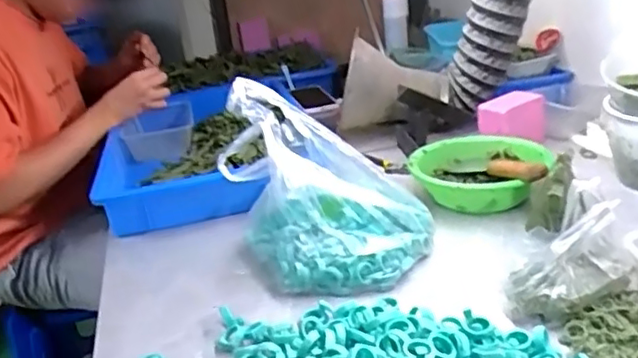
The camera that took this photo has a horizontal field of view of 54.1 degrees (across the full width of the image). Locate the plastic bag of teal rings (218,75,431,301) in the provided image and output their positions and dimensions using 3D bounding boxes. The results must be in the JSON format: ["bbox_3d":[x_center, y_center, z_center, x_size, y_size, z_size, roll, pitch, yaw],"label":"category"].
[{"bbox_3d":[0.011,0.003,0.764,0.245,0.206,0.149,-8,23,0],"label":"plastic bag of teal rings"}]

